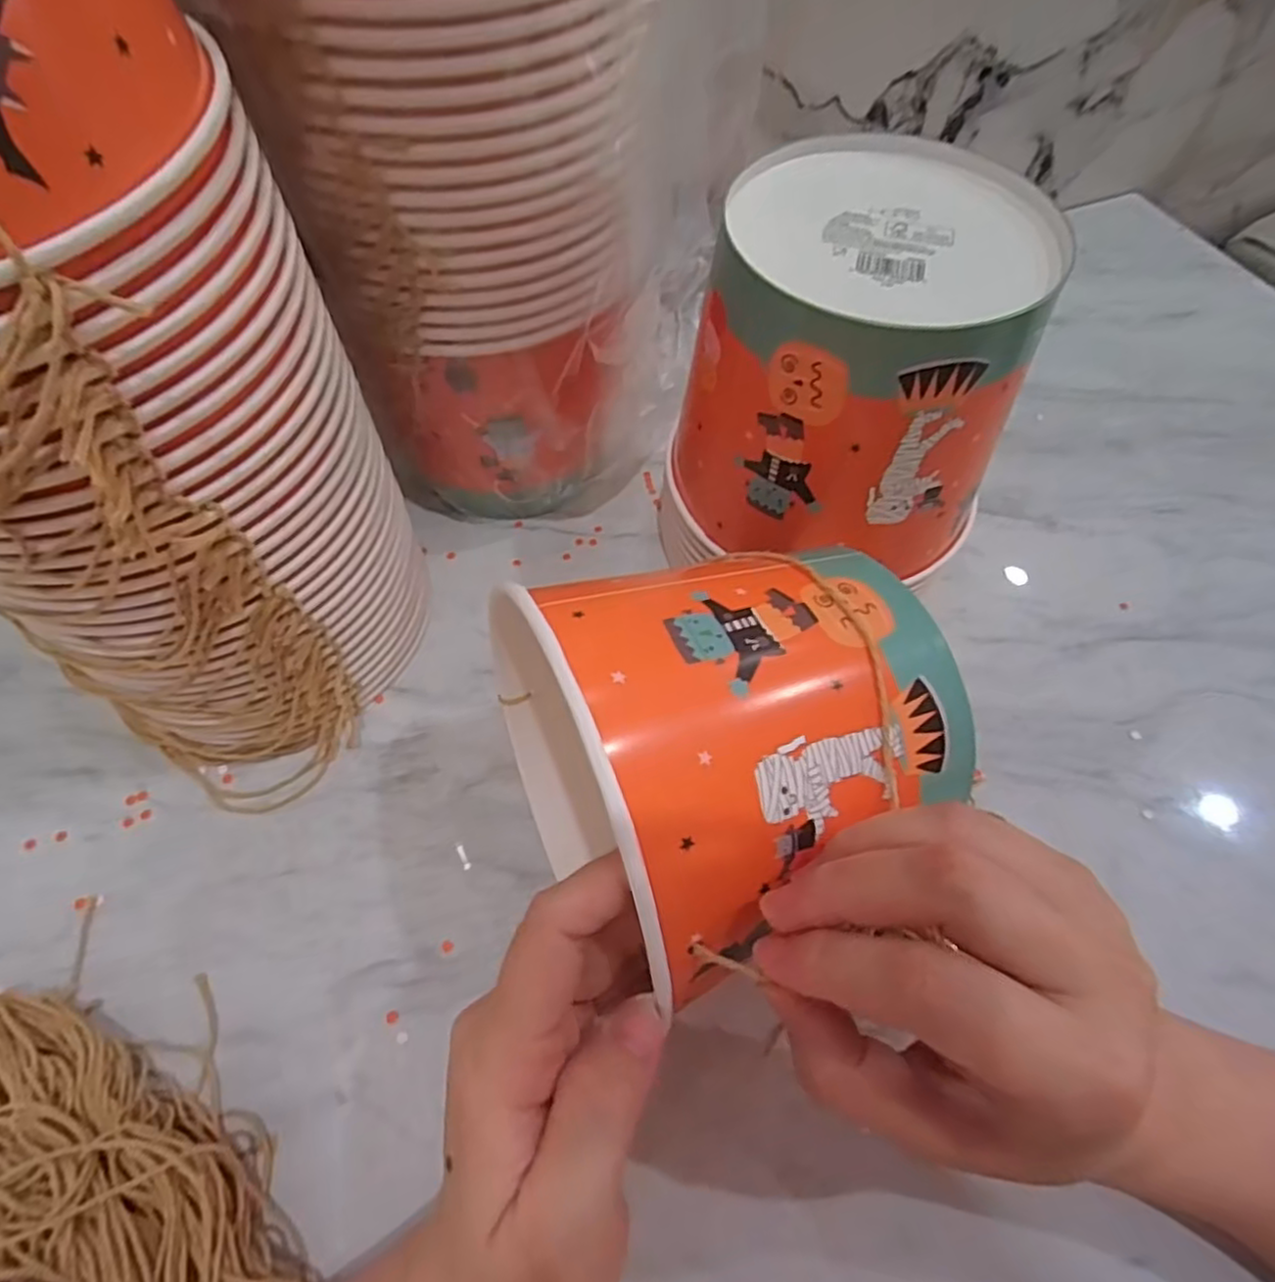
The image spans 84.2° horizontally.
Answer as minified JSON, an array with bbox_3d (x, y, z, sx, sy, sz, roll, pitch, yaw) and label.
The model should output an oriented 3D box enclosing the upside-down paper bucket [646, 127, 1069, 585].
[{"bbox_3d":[0.096,-0.120,0.319,0.140,0.129,0.136,12,61,5],"label":"upside-down paper bucket"}]

